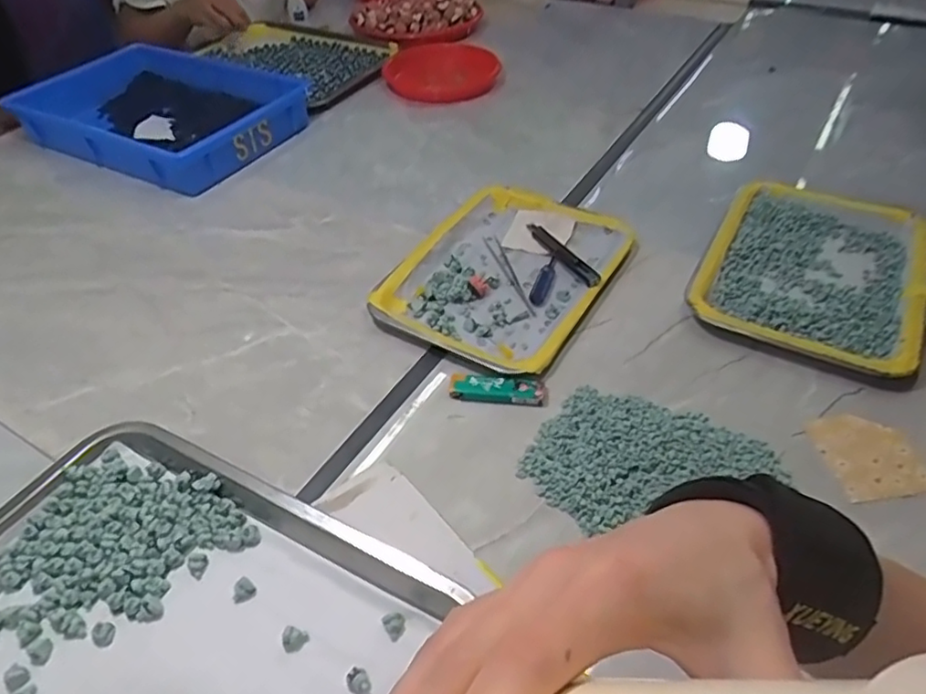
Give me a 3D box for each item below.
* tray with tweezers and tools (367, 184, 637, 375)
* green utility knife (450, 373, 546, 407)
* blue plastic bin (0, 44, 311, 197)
[{"bbox_3d":[0.043,-0.078,0.627,0.185,0.019,0.247,21,50,23],"label":"tray with tweezers and tools"},{"bbox_3d":[0.029,0.036,0.522,0.078,0.011,0.025,3,46,7],"label":"green utility knife"},{"bbox_3d":[-0.436,-0.352,0.931,0.392,0.053,0.272,22,51,24],"label":"blue plastic bin"}]

